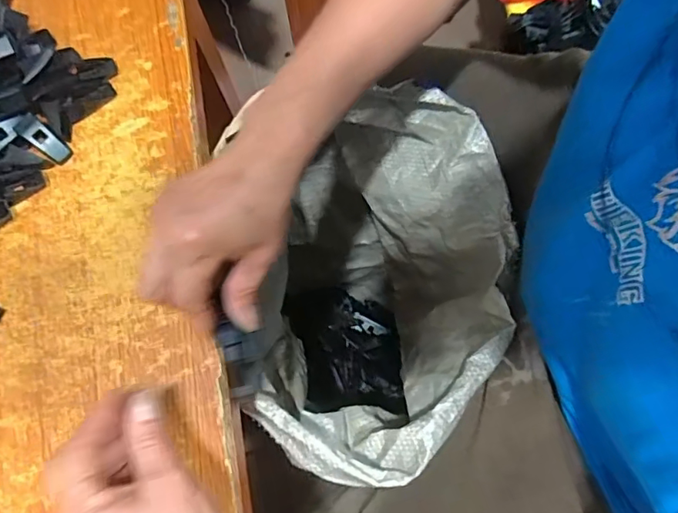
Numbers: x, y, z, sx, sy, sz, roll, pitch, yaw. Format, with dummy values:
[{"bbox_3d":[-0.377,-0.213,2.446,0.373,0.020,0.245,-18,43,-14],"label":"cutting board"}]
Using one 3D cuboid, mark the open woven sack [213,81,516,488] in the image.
[{"bbox_3d":[0.041,0.072,0.680,0.261,0.498,0.334,-12,76,-2],"label":"open woven sack"}]

